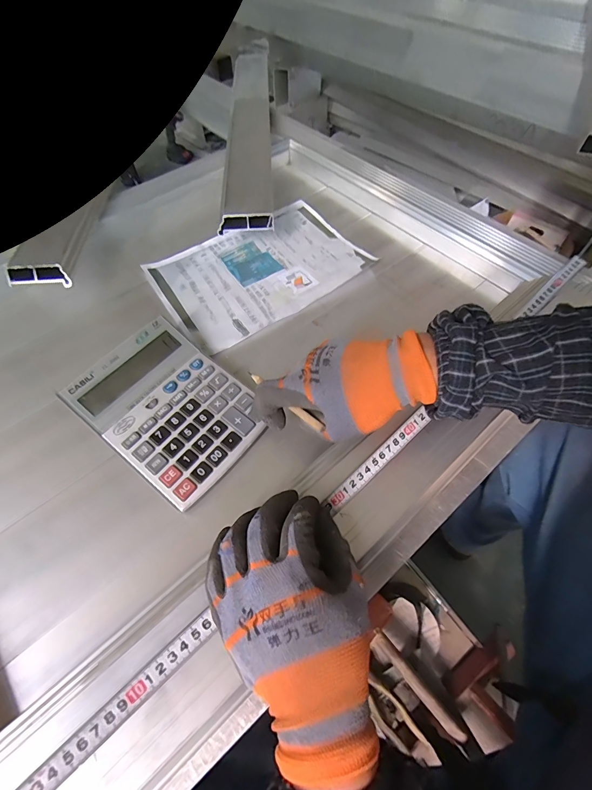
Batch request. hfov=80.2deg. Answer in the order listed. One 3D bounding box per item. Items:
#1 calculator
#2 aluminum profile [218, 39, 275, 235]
[{"bbox_3d":[-0.137,0.012,0.390,0.188,0.038,0.140,36,66,20],"label":"calculator"},{"bbox_3d":[-0.094,-0.568,0.705,0.080,0.027,0.768,-3,59,-1],"label":"aluminum profile"}]

